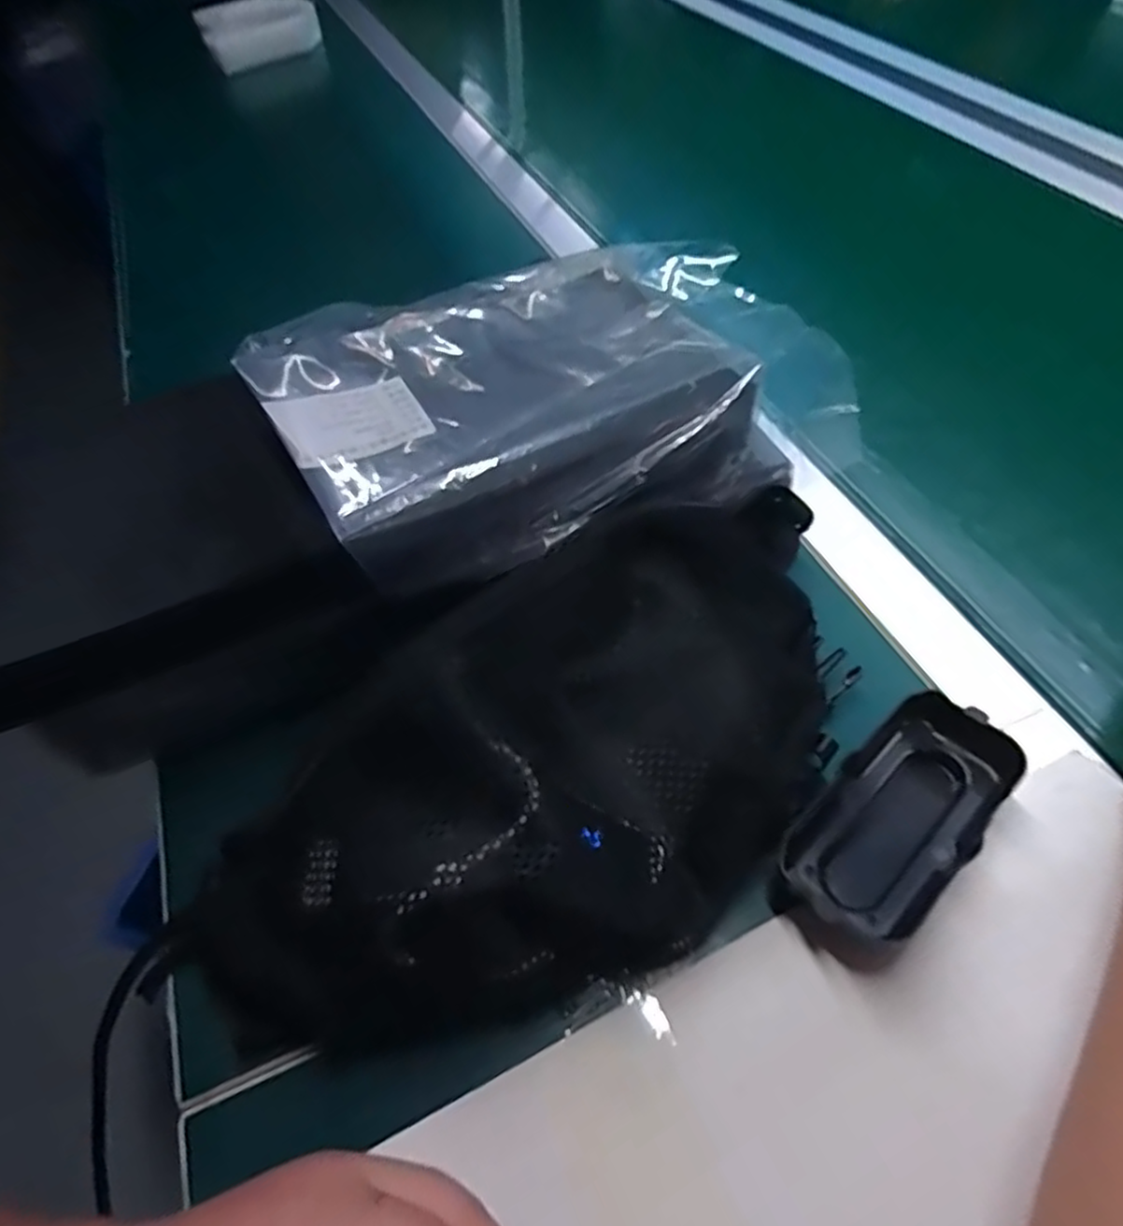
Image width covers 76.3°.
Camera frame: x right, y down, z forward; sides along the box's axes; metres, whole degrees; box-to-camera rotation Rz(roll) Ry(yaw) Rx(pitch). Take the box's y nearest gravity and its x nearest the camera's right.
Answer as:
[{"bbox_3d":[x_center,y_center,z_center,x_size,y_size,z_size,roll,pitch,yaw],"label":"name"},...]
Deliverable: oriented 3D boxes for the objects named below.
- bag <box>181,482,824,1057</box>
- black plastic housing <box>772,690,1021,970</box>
[{"bbox_3d":[-0.005,0.066,0.270,0.288,0.077,0.134,-30,57,-18],"label":"bag"},{"bbox_3d":[0.135,0.081,0.286,0.115,0.021,0.054,-39,61,-24],"label":"black plastic housing"}]

